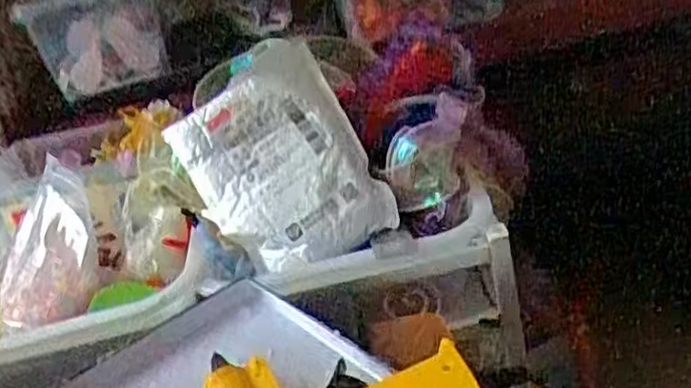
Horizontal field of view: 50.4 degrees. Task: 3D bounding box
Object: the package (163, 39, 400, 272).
[{"bbox_3d":[-0.056,-0.027,0.596,0.135,0.179,0.028,-30,-6,-2],"label":"package"}]

